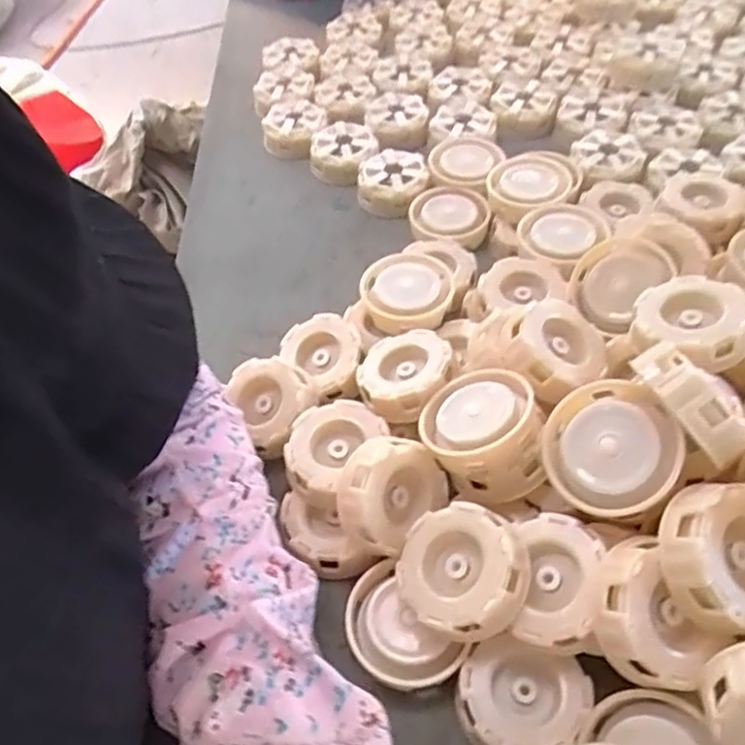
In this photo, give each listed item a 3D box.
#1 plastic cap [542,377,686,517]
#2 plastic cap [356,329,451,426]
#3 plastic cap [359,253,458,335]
[{"bbox_3d":[0.115,0.038,0.317,0.062,0.021,0.060,-23,56,38],"label":"plastic cap"},{"bbox_3d":[0.019,-0.003,0.403,0.054,0.023,0.061,6,52,10],"label":"plastic cap"},{"bbox_3d":[0.024,-0.056,0.454,0.061,0.019,0.065,-2,51,3],"label":"plastic cap"}]

